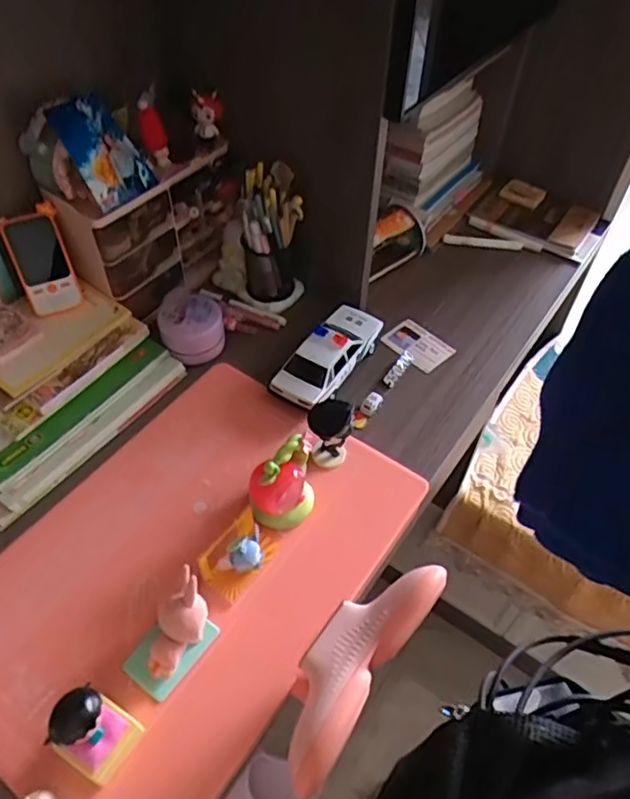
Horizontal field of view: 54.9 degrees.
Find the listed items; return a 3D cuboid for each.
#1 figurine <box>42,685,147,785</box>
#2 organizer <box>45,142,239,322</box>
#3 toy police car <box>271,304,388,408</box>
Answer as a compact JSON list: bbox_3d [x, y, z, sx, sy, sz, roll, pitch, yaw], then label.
[{"bbox_3d":[-0.177,0.270,0.490,0.045,0.090,0.051,26,54,19],"label":"figurine"},{"bbox_3d":[-0.206,-0.223,0.826,0.081,0.176,0.235,37,59,26],"label":"organizer"},{"bbox_3d":[0.020,-0.060,0.784,0.076,0.053,0.179,24,54,17],"label":"toy police car"}]

